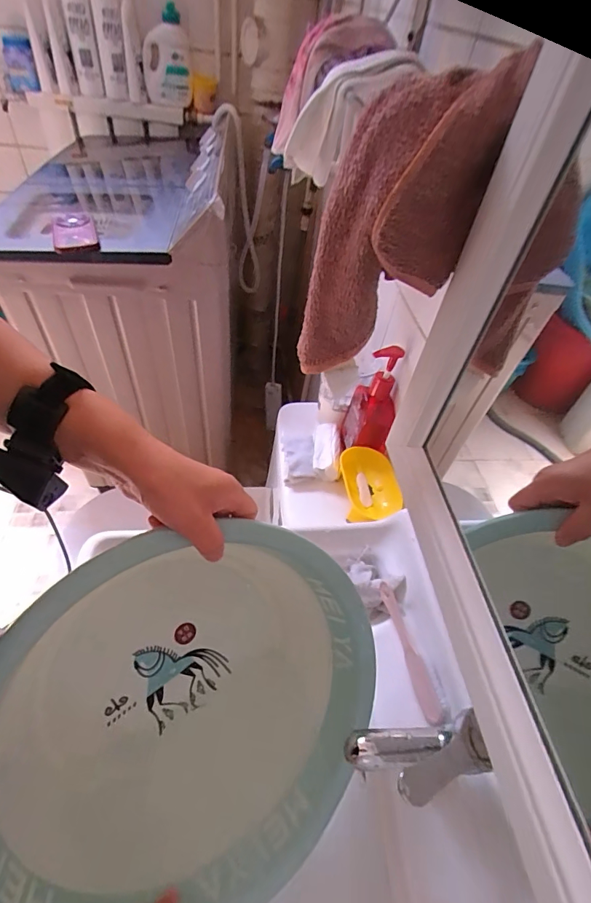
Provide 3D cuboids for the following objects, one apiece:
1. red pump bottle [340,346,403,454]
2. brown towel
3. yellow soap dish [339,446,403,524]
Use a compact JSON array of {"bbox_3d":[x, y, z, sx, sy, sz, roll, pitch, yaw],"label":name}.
[{"bbox_3d":[0.135,-0.094,0.738,0.074,0.202,0.075,-2,47,-7],"label":"red pump bottle"},{"bbox_3d":[0.060,-0.146,0.295,0.088,0.232,0.078,20,45,-15],"label":"brown towel"},{"bbox_3d":[0.127,0.060,0.719,0.094,0.042,0.158,0,47,-5],"label":"yellow soap dish"}]

